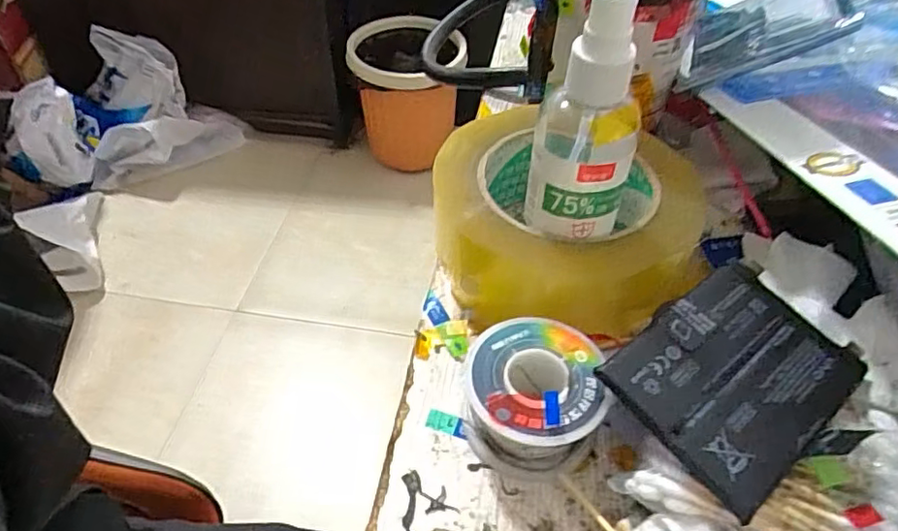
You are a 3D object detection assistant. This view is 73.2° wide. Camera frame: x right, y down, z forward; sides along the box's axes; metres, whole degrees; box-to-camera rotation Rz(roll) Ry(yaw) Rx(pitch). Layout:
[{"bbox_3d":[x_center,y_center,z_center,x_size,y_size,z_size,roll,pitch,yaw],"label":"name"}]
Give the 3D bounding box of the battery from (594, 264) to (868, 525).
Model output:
[{"bbox_3d":[0.107,0.039,0.223,0.088,0.004,0.064,-31,65,-28],"label":"battery"}]

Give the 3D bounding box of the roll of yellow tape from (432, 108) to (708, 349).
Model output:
[{"bbox_3d":[0.055,-0.020,0.290,0.113,0.050,0.116,0,47,0],"label":"roll of yellow tape"}]

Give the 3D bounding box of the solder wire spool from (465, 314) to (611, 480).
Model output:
[{"bbox_3d":[0.032,0.051,0.233,0.049,0.034,0.052,0,47,0],"label":"solder wire spool"}]

